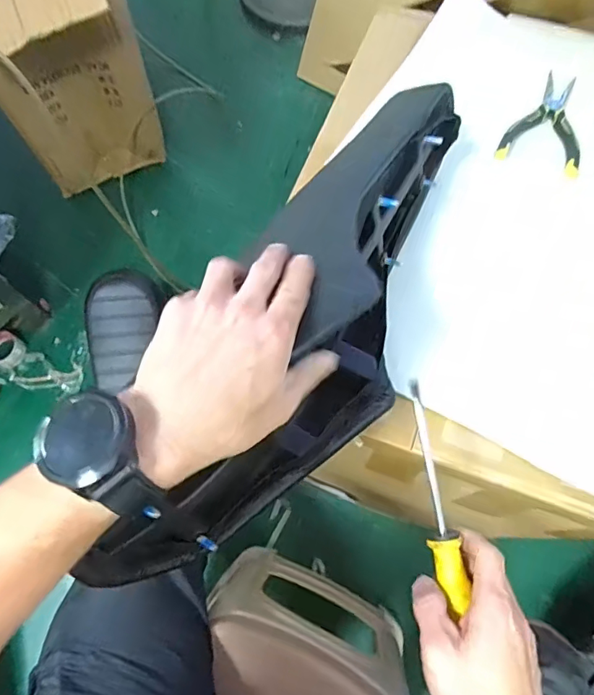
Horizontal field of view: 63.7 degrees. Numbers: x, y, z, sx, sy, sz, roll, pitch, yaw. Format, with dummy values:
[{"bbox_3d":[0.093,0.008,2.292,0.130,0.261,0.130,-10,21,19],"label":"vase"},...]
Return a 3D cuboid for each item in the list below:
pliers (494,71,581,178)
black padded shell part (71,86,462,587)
[{"bbox_3d":[0.312,-0.276,0.587,0.092,0.009,0.145,23,72,10],"label":"pliers"},{"bbox_3d":[0.033,-0.028,0.441,0.139,0.114,0.535,26,76,11],"label":"black padded shell part"}]

